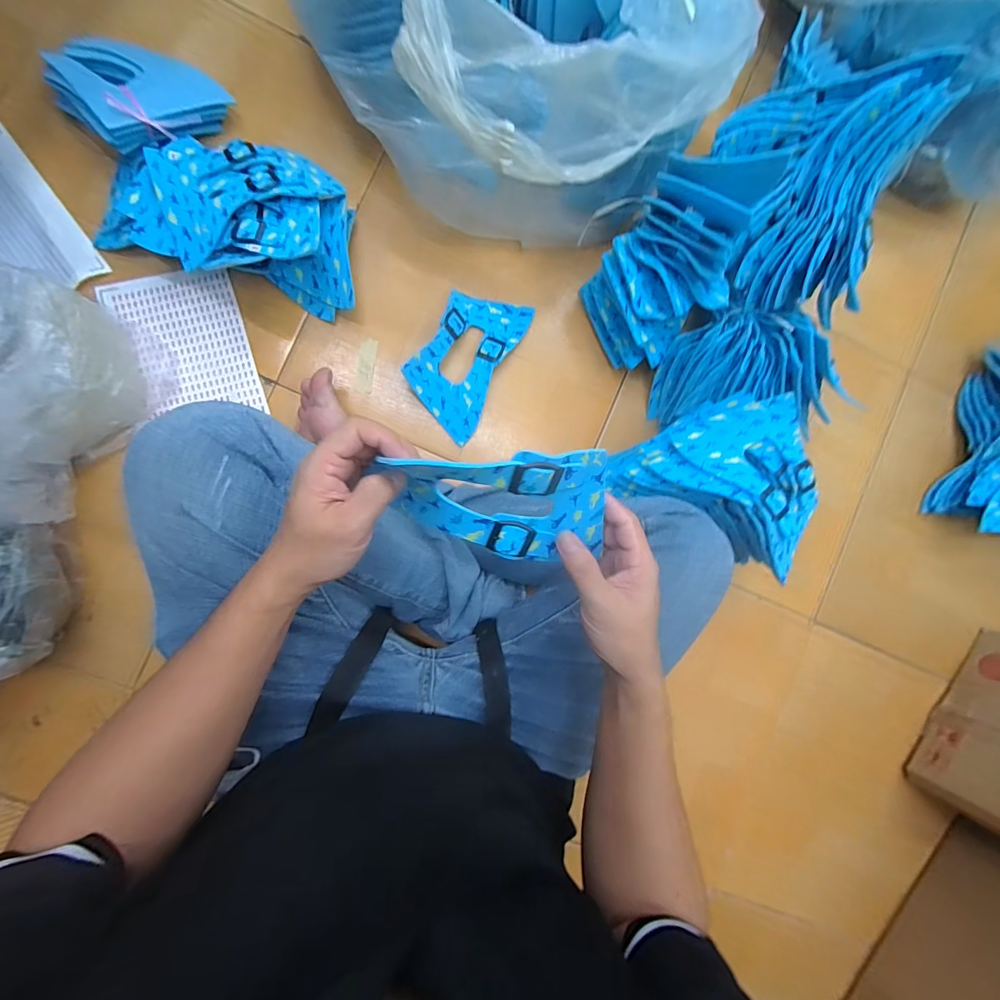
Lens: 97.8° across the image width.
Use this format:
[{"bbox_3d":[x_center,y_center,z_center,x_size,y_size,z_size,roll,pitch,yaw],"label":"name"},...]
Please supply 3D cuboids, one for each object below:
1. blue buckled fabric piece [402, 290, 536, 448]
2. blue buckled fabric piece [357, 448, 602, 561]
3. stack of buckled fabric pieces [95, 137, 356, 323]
[{"bbox_3d":[-0.042,-0.180,0.546,0.103,0.044,0.189,29,87,-7],"label":"blue buckled fabric piece"},{"bbox_3d":[0.001,0.009,0.305,0.153,0.076,0.077,-3,92,-7],"label":"blue buckled fabric piece"},{"bbox_3d":[-0.303,-0.328,0.491,0.285,0.084,0.163,13,89,-7],"label":"stack of buckled fabric pieces"}]

